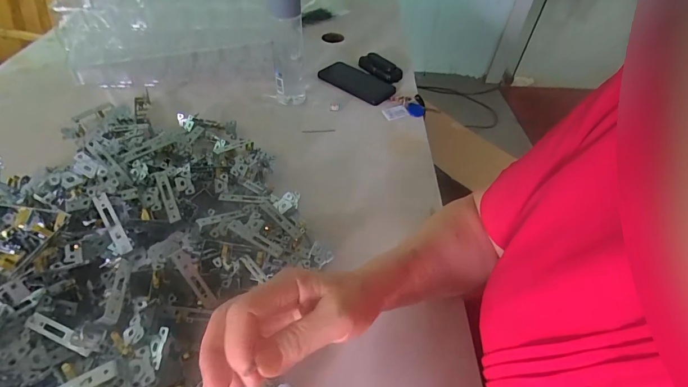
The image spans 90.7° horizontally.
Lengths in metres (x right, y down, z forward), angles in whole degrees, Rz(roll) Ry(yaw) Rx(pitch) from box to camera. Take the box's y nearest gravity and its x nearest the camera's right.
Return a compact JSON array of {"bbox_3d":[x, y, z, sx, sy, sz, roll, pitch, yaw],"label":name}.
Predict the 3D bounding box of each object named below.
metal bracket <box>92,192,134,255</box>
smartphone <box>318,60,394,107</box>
[{"bbox_3d":[-0.242,0.032,0.356,0.015,0.009,0.068,-29,87,-19],"label":"metal bracket"},{"bbox_3d":[0.024,-0.236,0.716,0.165,0.014,0.080,33,54,24],"label":"smartphone"}]

